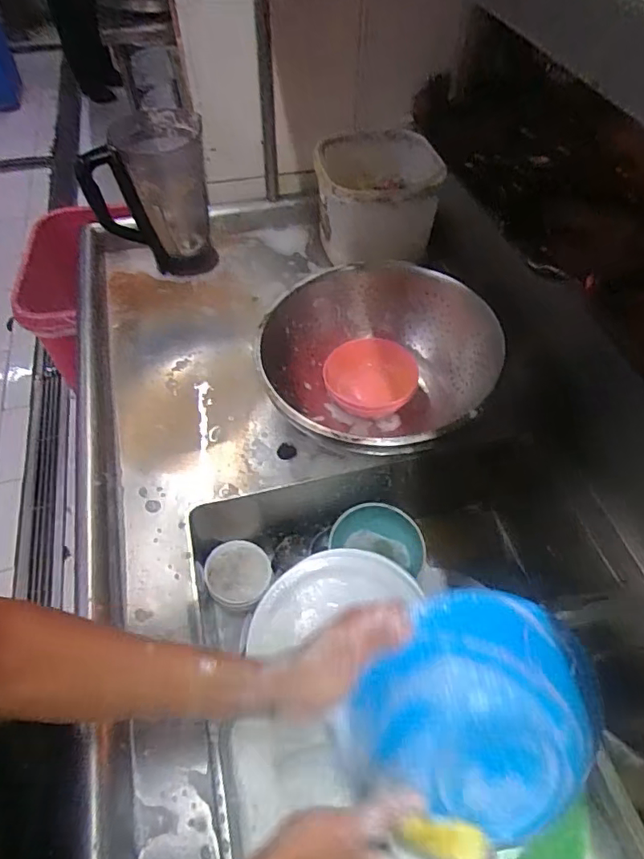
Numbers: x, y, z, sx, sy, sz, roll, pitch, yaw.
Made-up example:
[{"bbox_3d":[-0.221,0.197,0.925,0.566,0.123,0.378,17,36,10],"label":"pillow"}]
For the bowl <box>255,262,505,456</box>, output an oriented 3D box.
[{"bbox_3d":[0.065,-0.083,0.776,0.294,0.155,0.317,0,53,0],"label":"bowl"}]

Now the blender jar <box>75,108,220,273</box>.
[{"bbox_3d":[-0.300,-0.417,0.979,0.194,0.251,0.171,-8,54,-6],"label":"blender jar"}]

